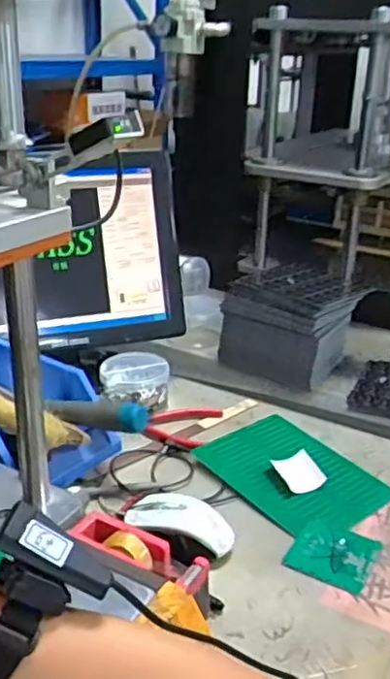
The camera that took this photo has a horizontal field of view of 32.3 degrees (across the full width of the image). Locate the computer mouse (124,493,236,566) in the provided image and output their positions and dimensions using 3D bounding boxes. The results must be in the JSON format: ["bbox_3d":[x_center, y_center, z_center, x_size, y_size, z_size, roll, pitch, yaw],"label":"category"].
[{"bbox_3d":[-0.018,0.192,0.700,0.116,0.038,0.065,18,28,30],"label":"computer mouse"}]

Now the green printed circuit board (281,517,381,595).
[{"bbox_3d":[0.146,0.221,0.703,0.082,0.008,0.079,16,34,27],"label":"green printed circuit board"}]

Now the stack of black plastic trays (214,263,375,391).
[{"bbox_3d":[0.167,-0.037,1.113,0.172,0.132,0.206,20,29,34],"label":"stack of black plastic trays"}]

